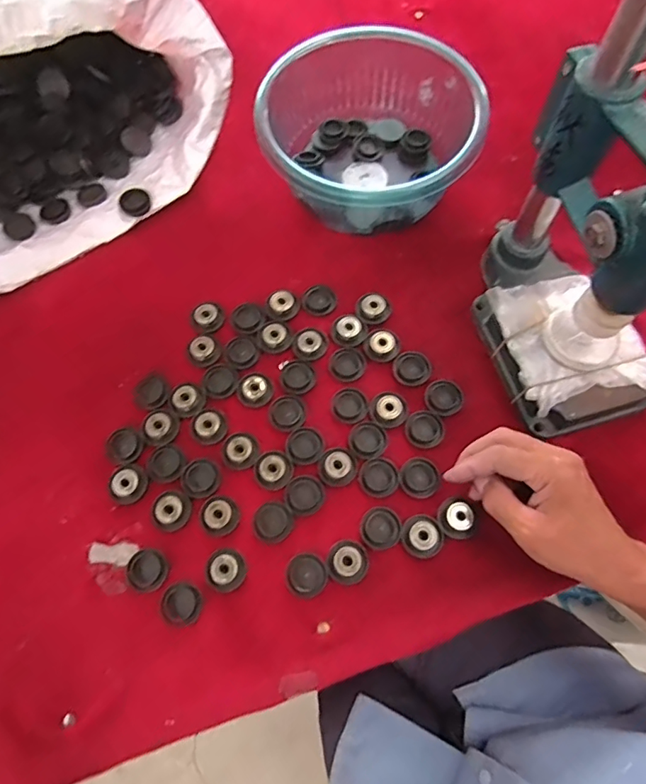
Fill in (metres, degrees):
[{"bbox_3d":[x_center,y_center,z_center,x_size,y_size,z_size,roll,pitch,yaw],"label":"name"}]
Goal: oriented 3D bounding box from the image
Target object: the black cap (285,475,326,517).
[{"bbox_3d":[-0.015,0.085,0.418,0.032,0.004,0.032,-1,68,1],"label":"black cap"}]

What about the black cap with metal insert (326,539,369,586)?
[{"bbox_3d":[0.020,0.134,0.397,0.032,0.008,0.033,-1,68,1],"label":"black cap with metal insert"}]

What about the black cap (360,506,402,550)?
[{"bbox_3d":[0.047,0.109,0.408,0.032,0.004,0.033,4,68,3],"label":"black cap"}]

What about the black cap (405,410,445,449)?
[{"bbox_3d":[0.088,0.032,0.439,0.033,0.004,0.032,-1,68,1],"label":"black cap"}]

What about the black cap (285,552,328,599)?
[{"bbox_3d":[-0.013,0.144,0.397,0.030,0.005,0.031,-1,68,1],"label":"black cap"}]

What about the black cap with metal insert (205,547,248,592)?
[{"bbox_3d":[-0.076,0.140,0.399,0.030,0.007,0.031,-1,68,1],"label":"black cap with metal insert"}]

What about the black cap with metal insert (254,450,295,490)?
[{"bbox_3d":[-0.041,0.066,0.425,0.032,0.005,0.031,-1,68,1],"label":"black cap with metal insert"}]

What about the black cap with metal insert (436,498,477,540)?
[{"bbox_3d":[0.108,0.102,0.405,0.028,0.007,0.031,-37,72,-13],"label":"black cap with metal insert"}]

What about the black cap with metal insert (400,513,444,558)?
[{"bbox_3d":[0.080,0.115,0.403,0.032,0.005,0.033,-1,68,1],"label":"black cap with metal insert"}]

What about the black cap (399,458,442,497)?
[{"bbox_3d":[0.081,0.072,0.422,0.032,0.004,0.032,-1,68,1],"label":"black cap"}]

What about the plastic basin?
[{"bbox_3d":[0.036,-0.259,0.505,0.202,0.093,0.191,-1,68,1],"label":"plastic basin"}]

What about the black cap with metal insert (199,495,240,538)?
[{"bbox_3d":[-0.086,0.101,0.413,0.030,0.008,0.032,-1,68,1],"label":"black cap with metal insert"}]

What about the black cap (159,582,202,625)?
[{"bbox_3d":[-0.109,0.164,0.390,0.029,0.007,0.029,-1,68,1],"label":"black cap"}]

